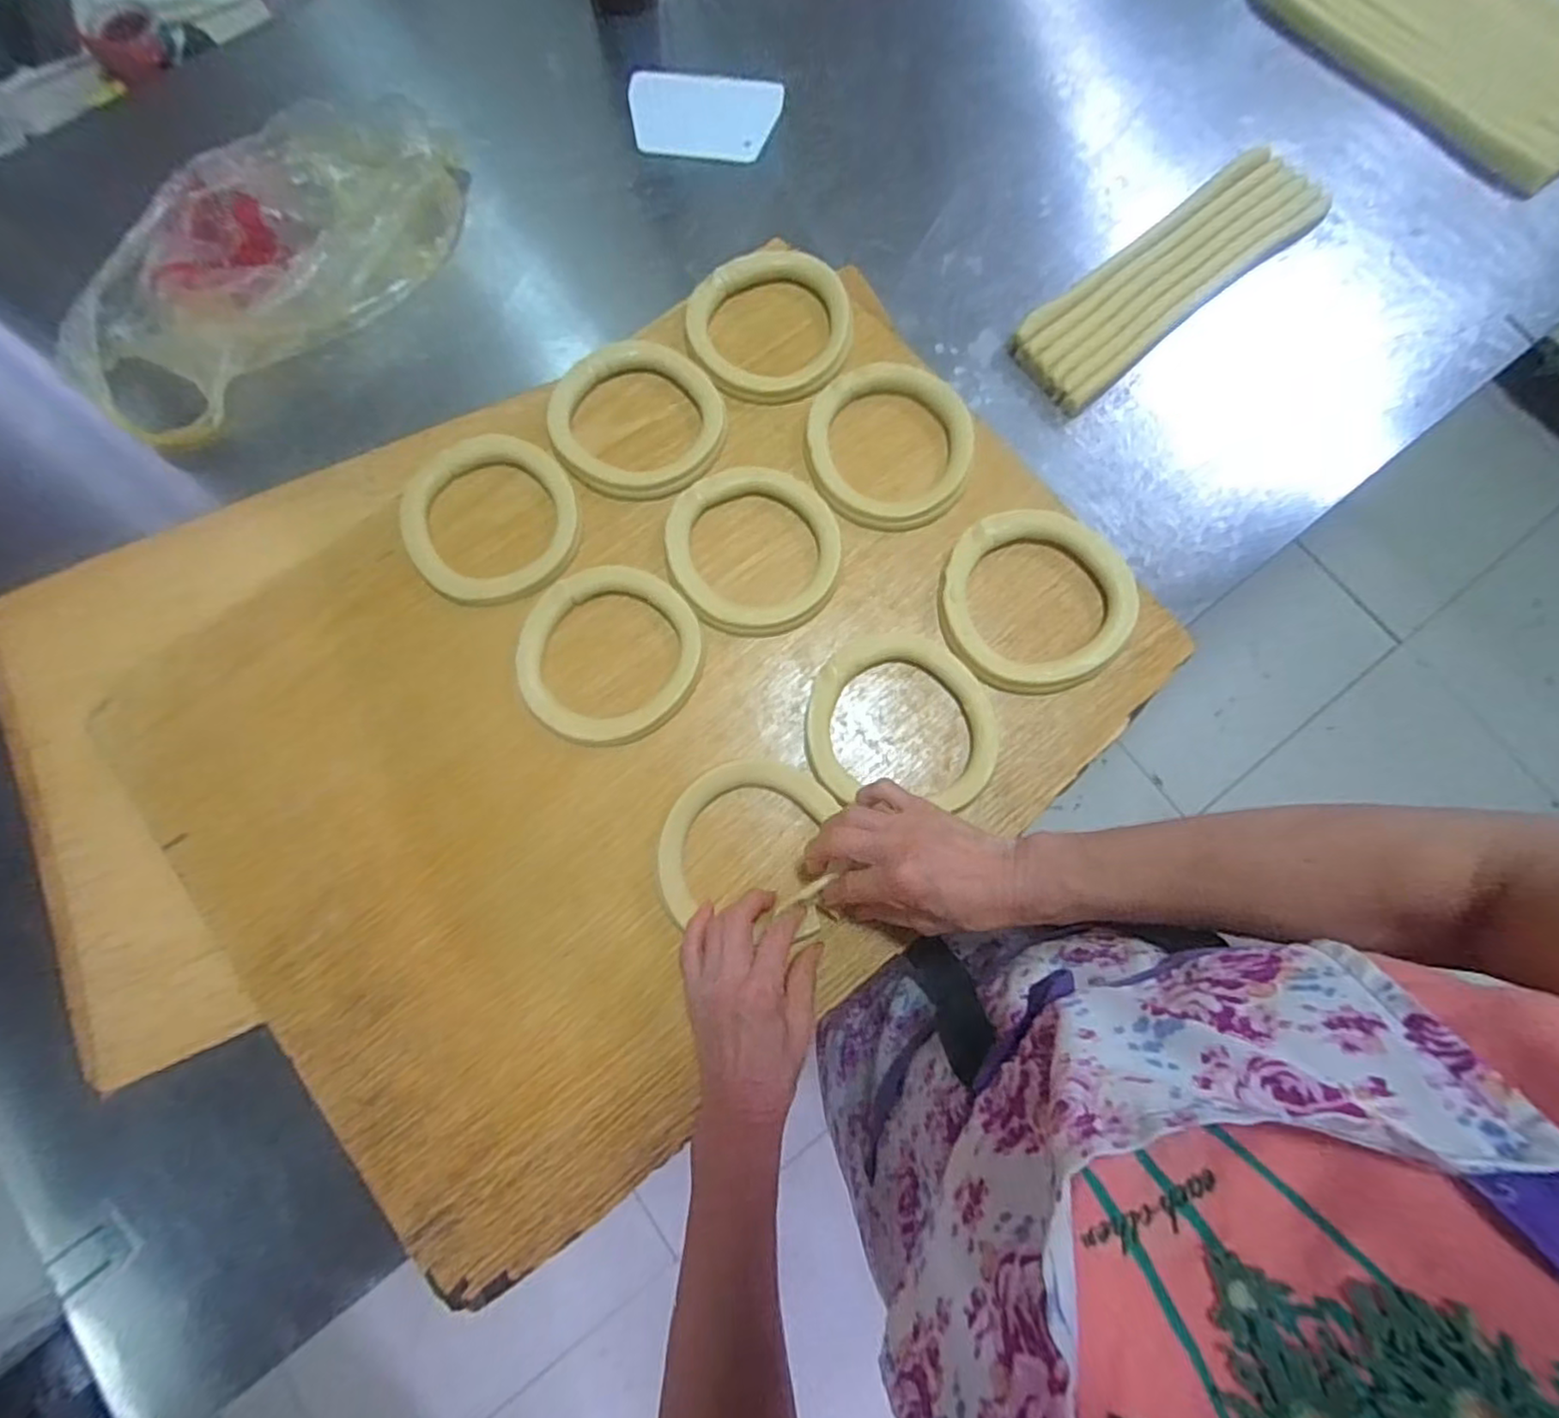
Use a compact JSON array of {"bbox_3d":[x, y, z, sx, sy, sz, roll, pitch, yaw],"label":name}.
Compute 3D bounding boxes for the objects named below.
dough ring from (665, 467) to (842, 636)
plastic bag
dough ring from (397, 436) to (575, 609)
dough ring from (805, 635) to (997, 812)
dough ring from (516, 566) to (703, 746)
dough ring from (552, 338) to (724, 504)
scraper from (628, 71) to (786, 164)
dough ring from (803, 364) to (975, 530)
[{"bbox_3d":[-0.021,-0.130,0.554,0.137,0.015,0.138,0,76,0],"label":"dough ring"},{"bbox_3d":[-0.463,-0.398,0.598,0.200,0.065,0.371,38,79,9],"label":"plastic bag"},{"bbox_3d":[-0.240,-0.159,0.565,0.137,0.014,0.149,0,76,0],"label":"dough ring"},{"bbox_3d":[0.093,0.006,0.524,0.142,0.011,0.132,0,76,0],"label":"dough ring"},{"bbox_3d":[-0.134,-0.045,0.538,0.142,0.010,0.141,0,76,0],"label":"dough ring"},{"bbox_3d":[-0.123,-0.251,0.583,0.146,0.019,0.138,0,76,0],"label":"dough ring"},{"bbox_3d":[-0.077,-0.586,0.670,0.148,0.004,0.098,8,80,2],"label":"scraper"},{"bbox_3d":[0.092,-0.222,0.569,0.139,0.016,0.140,0,76,0],"label":"dough ring"}]

